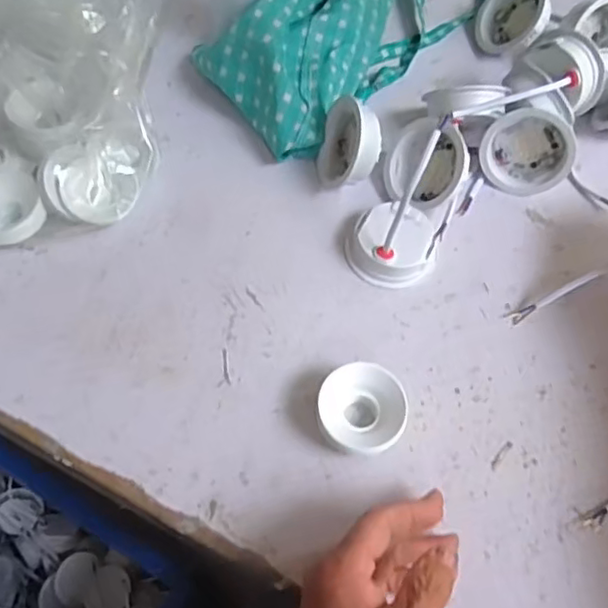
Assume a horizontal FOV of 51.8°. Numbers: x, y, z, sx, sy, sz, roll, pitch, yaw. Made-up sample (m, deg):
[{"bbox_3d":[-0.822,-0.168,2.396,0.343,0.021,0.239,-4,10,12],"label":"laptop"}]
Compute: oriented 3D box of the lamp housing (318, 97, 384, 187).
[{"bbox_3d":[0.036,-0.129,0.499,0.047,0.063,0.073,6,62,1],"label":"lamp housing"}]

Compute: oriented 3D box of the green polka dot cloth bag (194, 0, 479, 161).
[{"bbox_3d":[0.066,-0.387,0.634,0.243,0.074,0.596,10,62,3],"label":"green polka dot cloth bag"}]

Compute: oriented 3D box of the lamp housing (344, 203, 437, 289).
[{"bbox_3d":[0.068,-0.047,0.481,0.070,0.029,0.064,15,63,5],"label":"lamp housing"}]

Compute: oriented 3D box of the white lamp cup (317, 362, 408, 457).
[{"bbox_3d":[0.037,0.072,0.411,0.055,0.032,0.057,1,62,-2],"label":"white lamp cup"}]

